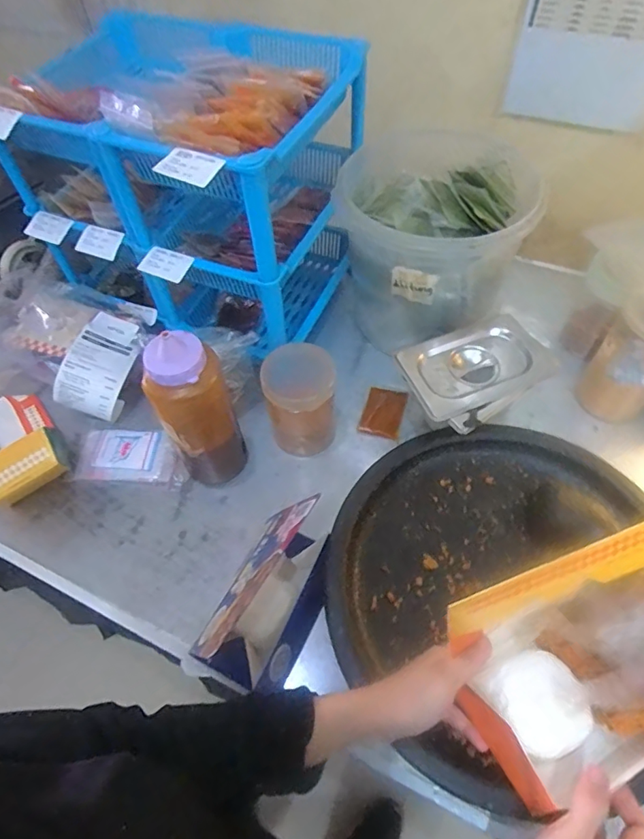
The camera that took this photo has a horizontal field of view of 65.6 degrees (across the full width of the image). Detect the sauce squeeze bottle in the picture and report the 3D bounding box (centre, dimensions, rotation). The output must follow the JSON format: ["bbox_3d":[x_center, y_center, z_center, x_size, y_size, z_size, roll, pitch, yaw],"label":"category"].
[{"bbox_3d":[-0.139,0.003,0.574,0.085,0.231,0.066,-24,59,-13],"label":"sauce squeeze bottle"}]

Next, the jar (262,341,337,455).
[{"bbox_3d":[-0.027,-0.024,0.634,0.089,0.144,0.079,-4,57,0],"label":"jar"}]

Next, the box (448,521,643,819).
[{"bbox_3d":[0.195,0.193,0.381,0.161,0.152,0.136,-19,58,-10],"label":"box"}]

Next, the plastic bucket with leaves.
[{"bbox_3d":[0.147,-0.228,0.698,0.239,0.202,0.204,18,59,14],"label":"plastic bucket with leaves"}]

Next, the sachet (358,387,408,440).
[{"bbox_3d":[0.087,-0.010,0.709,0.056,0.005,0.079,13,58,11],"label":"sachet"}]

